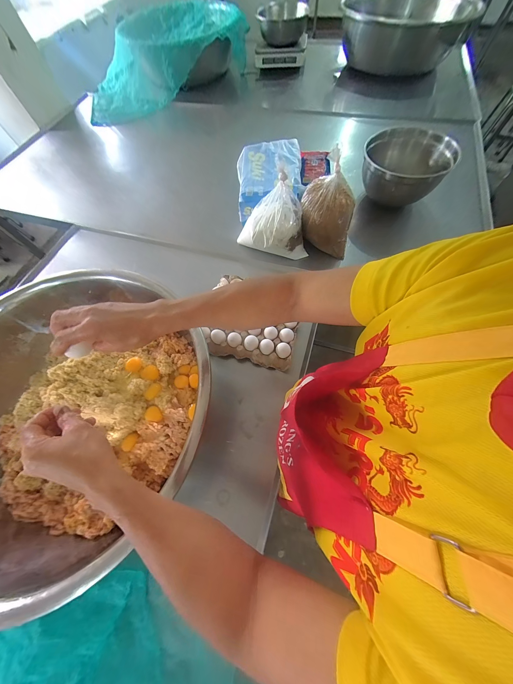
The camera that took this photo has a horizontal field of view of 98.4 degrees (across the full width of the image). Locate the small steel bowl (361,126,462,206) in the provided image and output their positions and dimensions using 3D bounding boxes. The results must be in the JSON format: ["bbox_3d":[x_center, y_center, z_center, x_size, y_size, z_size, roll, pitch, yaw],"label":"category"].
[{"bbox_3d":[0.582,-0.686,0.887,0.323,0.166,0.322,26,69,13],"label":"small steel bowl"}]

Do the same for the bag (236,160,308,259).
[{"bbox_3d":[0.056,-0.421,0.773,0.257,0.204,0.133,6,66,5],"label":"bag"}]

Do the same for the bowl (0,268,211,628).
[{"bbox_3d":[-0.413,0.151,0.530,0.610,0.176,0.634,-1,66,2],"label":"bowl"}]

